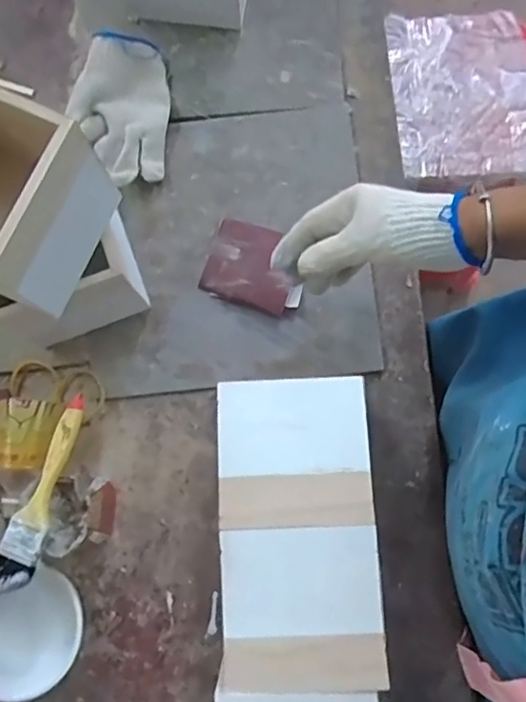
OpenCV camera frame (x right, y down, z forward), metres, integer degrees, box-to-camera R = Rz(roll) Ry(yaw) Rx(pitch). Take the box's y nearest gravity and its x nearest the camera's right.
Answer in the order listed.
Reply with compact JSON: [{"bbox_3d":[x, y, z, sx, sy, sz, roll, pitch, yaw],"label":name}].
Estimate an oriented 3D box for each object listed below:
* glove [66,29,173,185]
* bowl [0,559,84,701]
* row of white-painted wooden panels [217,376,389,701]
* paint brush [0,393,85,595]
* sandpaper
[{"bbox_3d":[-0.154,-0.261,0.611,0.098,0.053,0.165,3,79,2],"label":"glove"},{"bbox_3d":[-0.222,0.256,0.524,0.118,0.043,0.109,-12,79,-1],"label":"bowl"},{"bbox_3d":[0.028,0.191,0.428,0.119,0.017,0.338,-1,79,1],"label":"row of white-painted wooden panels"},{"bbox_3d":[-0.190,0.120,0.484,0.035,0.012,0.166,17,80,4],"label":"paint brush"},{"bbox_3d":[-0.006,-0.089,0.590,0.104,0.019,0.086,18,80,5],"label":"sandpaper"}]

